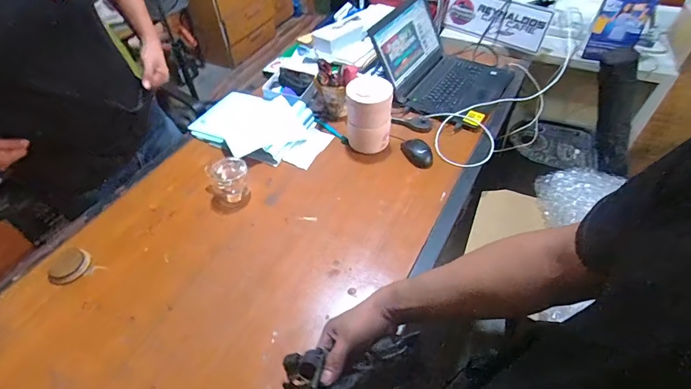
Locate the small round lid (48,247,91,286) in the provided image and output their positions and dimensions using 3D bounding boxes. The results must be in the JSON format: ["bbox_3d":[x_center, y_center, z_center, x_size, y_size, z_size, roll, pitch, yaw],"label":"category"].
[{"bbox_3d":[-0.585,0.151,0.823,0.077,0.008,0.082,0,48,0],"label":"small round lid"}]

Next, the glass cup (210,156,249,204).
[{"bbox_3d":[-0.273,-0.034,0.929,0.082,0.076,0.081,0,48,0],"label":"glass cup"}]

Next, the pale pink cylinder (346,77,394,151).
[{"bbox_3d":[0.061,-0.201,1.003,0.115,0.166,0.110,4,48,4],"label":"pale pink cylinder"}]

